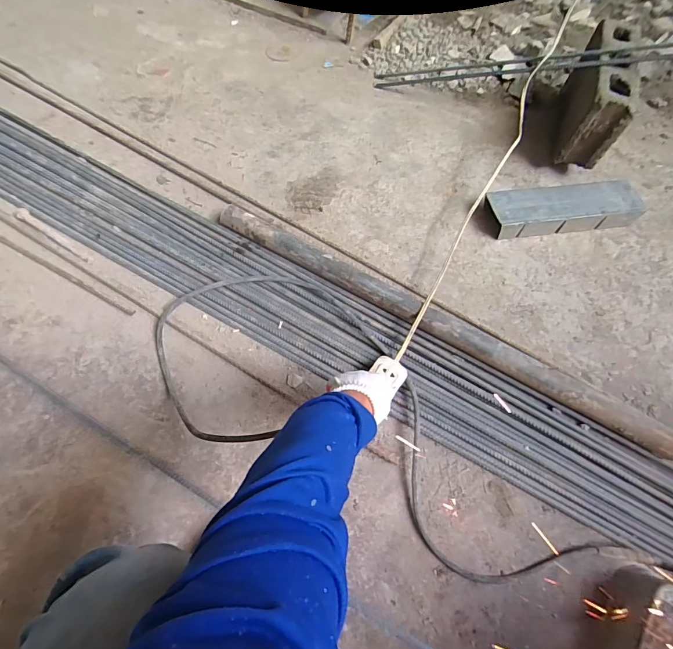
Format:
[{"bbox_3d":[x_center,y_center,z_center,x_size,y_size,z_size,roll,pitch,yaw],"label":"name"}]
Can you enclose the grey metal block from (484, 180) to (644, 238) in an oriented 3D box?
[{"bbox_3d":[0.515,-0.269,0.889,0.342,0.060,0.112,-6,64,-6],"label":"grey metal block"}]

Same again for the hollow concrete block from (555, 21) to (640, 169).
[{"bbox_3d":[0.638,-0.575,0.956,0.089,0.159,0.372,18,64,6],"label":"hollow concrete block"}]

